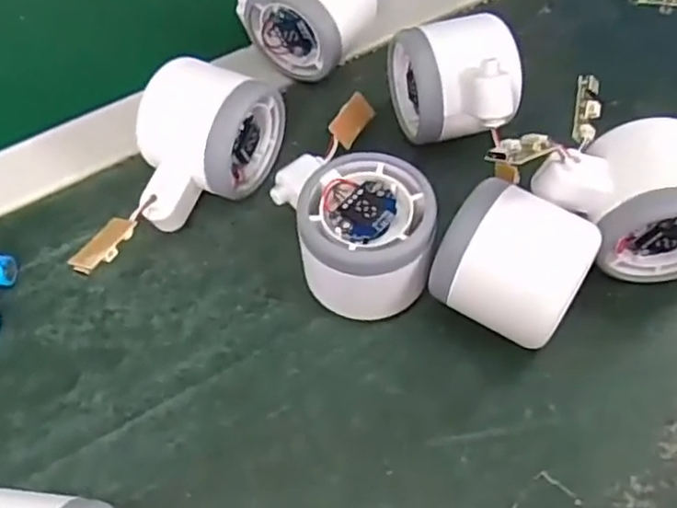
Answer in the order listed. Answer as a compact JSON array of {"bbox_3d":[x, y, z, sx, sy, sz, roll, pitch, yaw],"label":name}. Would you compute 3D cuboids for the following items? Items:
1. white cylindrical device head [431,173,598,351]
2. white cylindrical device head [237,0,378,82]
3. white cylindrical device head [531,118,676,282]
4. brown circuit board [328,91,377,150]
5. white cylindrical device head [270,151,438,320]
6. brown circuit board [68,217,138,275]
[{"bbox_3d":[0.073,0.008,0.297,0.055,0.060,0.053,28,62,19],"label":"white cylindrical device head"},{"bbox_3d":[-0.015,-0.137,0.395,0.059,0.059,0.054,25,61,18],"label":"white cylindrical device head"},{"bbox_3d":[0.129,-0.023,0.315,0.082,0.059,0.051,2,57,3],"label":"white cylindrical device head"},{"bbox_3d":[0.007,-0.069,0.361,0.015,0.004,0.031,43,62,-18],"label":"brown circuit board"},{"bbox_3d":[0.010,-0.005,0.312,0.060,0.052,0.065,-1,57,1],"label":"white cylindrical device head"},{"bbox_3d":[-0.101,-0.004,0.300,0.015,0.006,0.032,24,61,17],"label":"brown circuit board"}]

